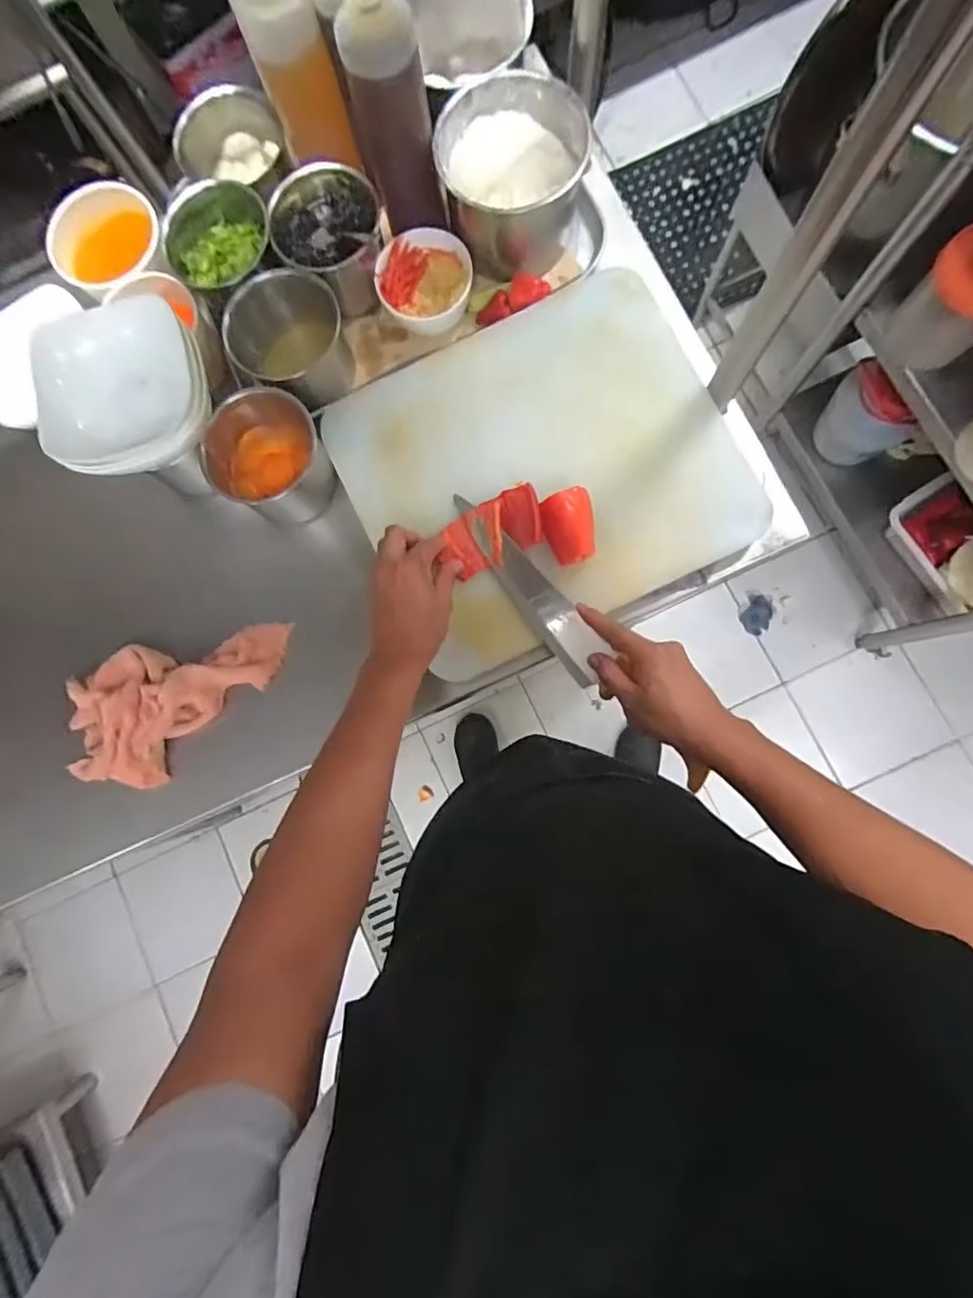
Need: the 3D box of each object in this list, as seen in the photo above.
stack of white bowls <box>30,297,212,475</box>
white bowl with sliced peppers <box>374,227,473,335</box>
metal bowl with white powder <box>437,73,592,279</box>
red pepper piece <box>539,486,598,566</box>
[{"bbox_3d":[-0.337,-0.234,0.502,0.141,0.060,0.127,-15,83,3],"label":"stack of white bowls"},{"bbox_3d":[-0.068,-0.401,0.608,0.098,0.052,0.097,-1,83,5],"label":"white bowl with sliced peppers"},{"bbox_3d":[0.029,-0.502,0.583,0.148,0.100,0.133,-13,83,3],"label":"metal bowl with white powder"},{"bbox_3d":[0.087,-0.124,0.552,0.051,0.032,0.066,-18,82,2],"label":"red pepper piece"}]

